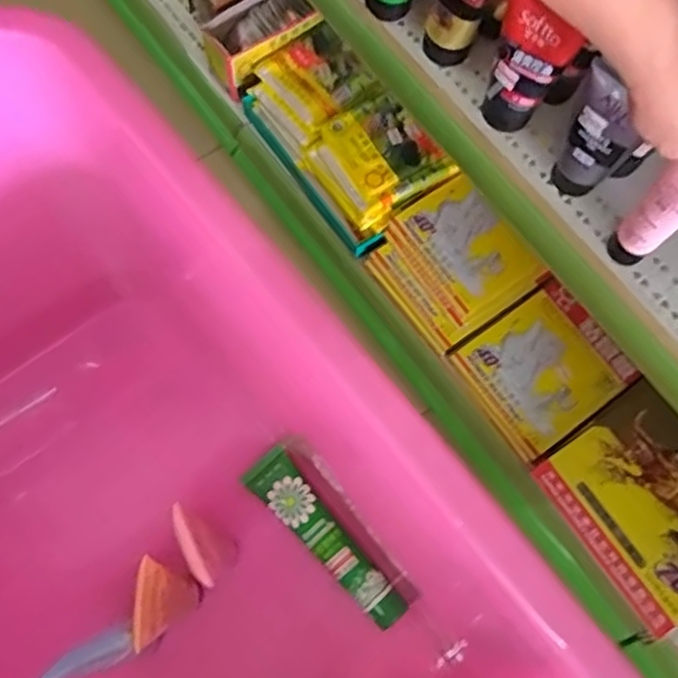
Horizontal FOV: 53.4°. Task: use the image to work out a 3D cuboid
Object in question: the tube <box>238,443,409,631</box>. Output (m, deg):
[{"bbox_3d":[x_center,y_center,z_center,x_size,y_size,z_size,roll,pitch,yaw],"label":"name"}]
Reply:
[{"bbox_3d":[-0.012,0.156,0.529,0.037,0.019,0.161,-39,77,-14],"label":"tube"}]

